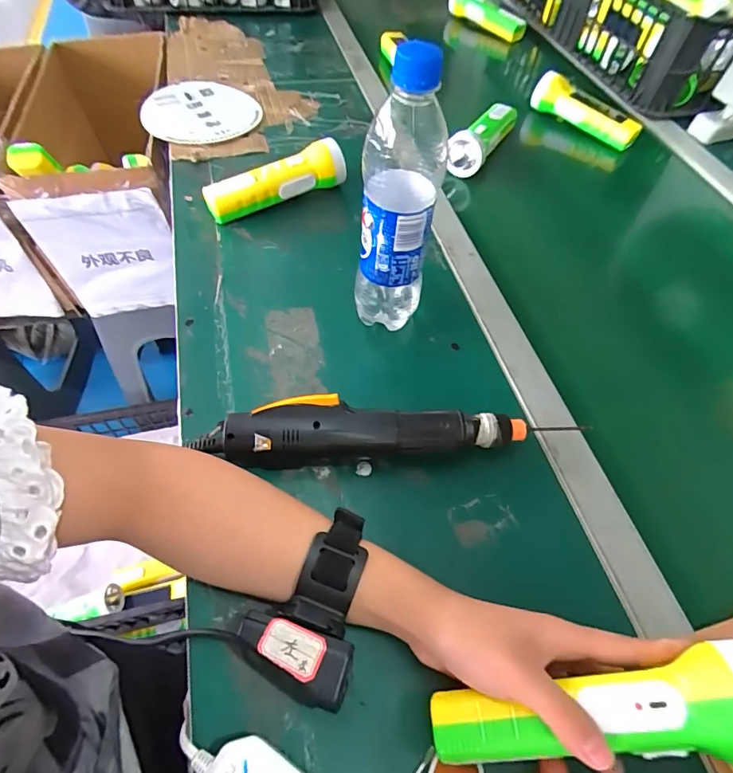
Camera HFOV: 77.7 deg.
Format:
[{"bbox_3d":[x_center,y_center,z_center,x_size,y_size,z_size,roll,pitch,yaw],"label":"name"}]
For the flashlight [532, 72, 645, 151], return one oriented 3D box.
[{"bbox_3d":[0.334,-0.432,0.708,0.052,0.047,0.178,-37,65,-25],"label":"flashlight"}]

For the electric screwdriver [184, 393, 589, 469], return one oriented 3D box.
[{"bbox_3d":[0.020,0.036,0.375,0.305,0.043,0.047,-2,55,-5],"label":"electric screwdriver"}]

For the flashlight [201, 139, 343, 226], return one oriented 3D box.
[{"bbox_3d":[-0.107,-0.243,0.545,0.171,0.055,0.045,-27,61,-21],"label":"flashlight"}]

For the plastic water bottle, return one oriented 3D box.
[{"bbox_3d":[0.026,-0.142,0.378,0.063,0.233,0.057,7,55,1],"label":"plastic water bottle"}]

